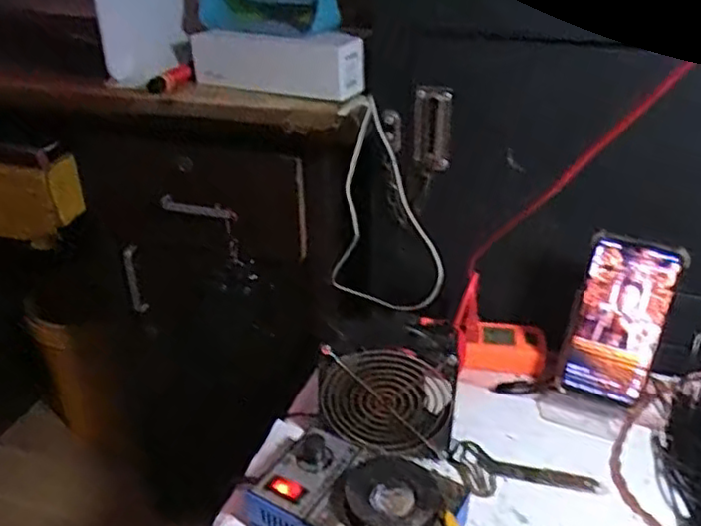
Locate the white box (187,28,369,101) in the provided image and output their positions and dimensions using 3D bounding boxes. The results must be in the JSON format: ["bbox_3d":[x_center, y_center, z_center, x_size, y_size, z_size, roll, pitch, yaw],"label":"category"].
[{"bbox_3d":[-0.086,-0.214,0.707,0.202,0.055,0.058,16,34,26],"label":"white box"}]

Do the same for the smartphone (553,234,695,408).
[{"bbox_3d":[0.247,0.056,0.619,0.078,0.163,0.009,17,23,20],"label":"smartphone"}]

